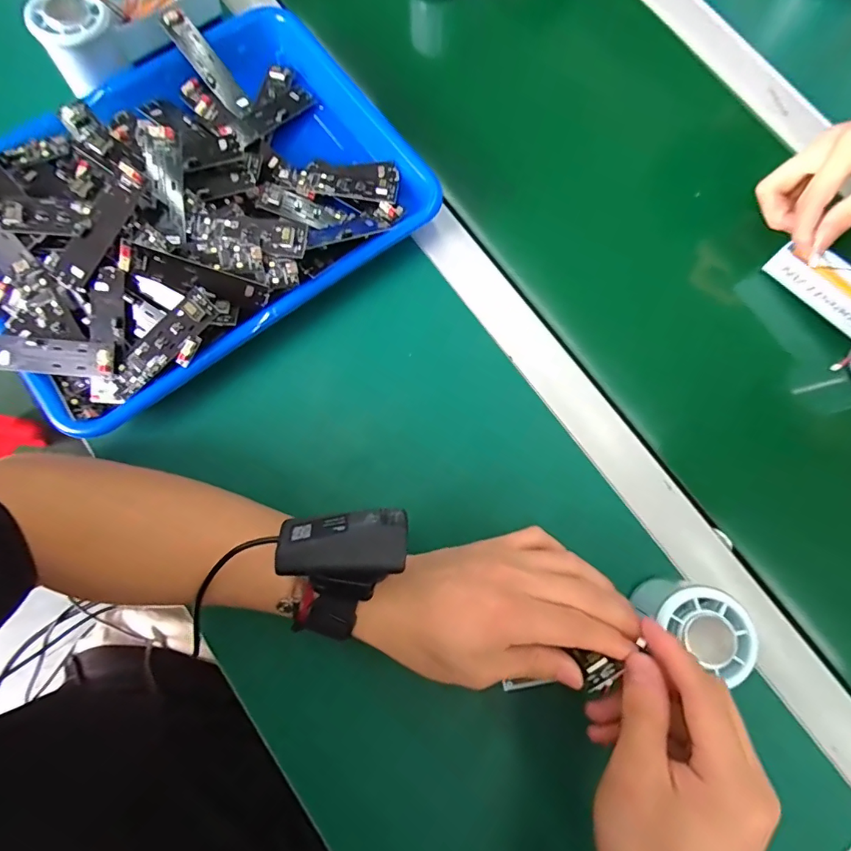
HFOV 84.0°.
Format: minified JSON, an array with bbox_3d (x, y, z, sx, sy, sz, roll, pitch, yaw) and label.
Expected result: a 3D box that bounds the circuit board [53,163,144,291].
[{"bbox_3d":[-0.218,-0.132,0.316,0.025,0.009,0.088,36,93,6],"label":"circuit board"}]

